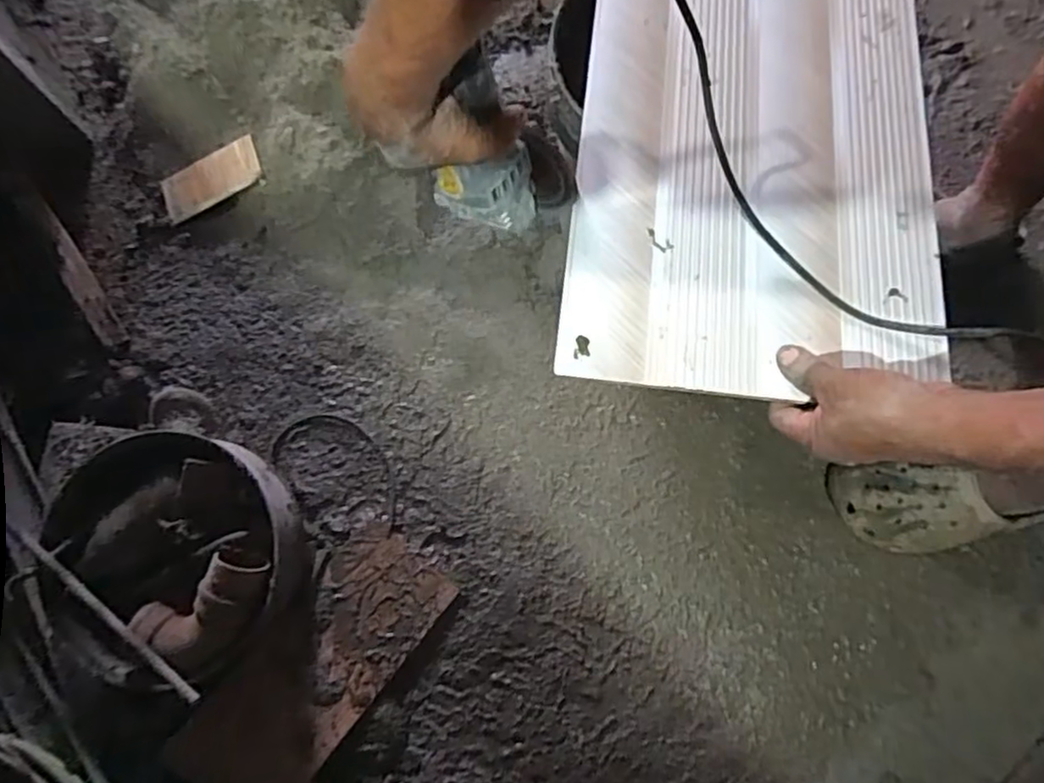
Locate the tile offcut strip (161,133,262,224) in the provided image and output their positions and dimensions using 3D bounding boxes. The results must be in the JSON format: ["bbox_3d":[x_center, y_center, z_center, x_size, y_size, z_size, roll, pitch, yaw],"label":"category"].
[{"bbox_3d":[-0.455,-0.312,0.982,0.167,0.010,0.073,-21,87,18],"label":"tile offcut strip"}]

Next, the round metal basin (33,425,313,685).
[{"bbox_3d":[-0.401,0.192,0.783,0.287,0.142,0.262,-37,75,-9],"label":"round metal basin"}]

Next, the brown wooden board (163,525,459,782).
[{"bbox_3d":[-0.244,0.319,0.790,0.162,0.012,0.337,37,72,11],"label":"brown wooden board"}]

